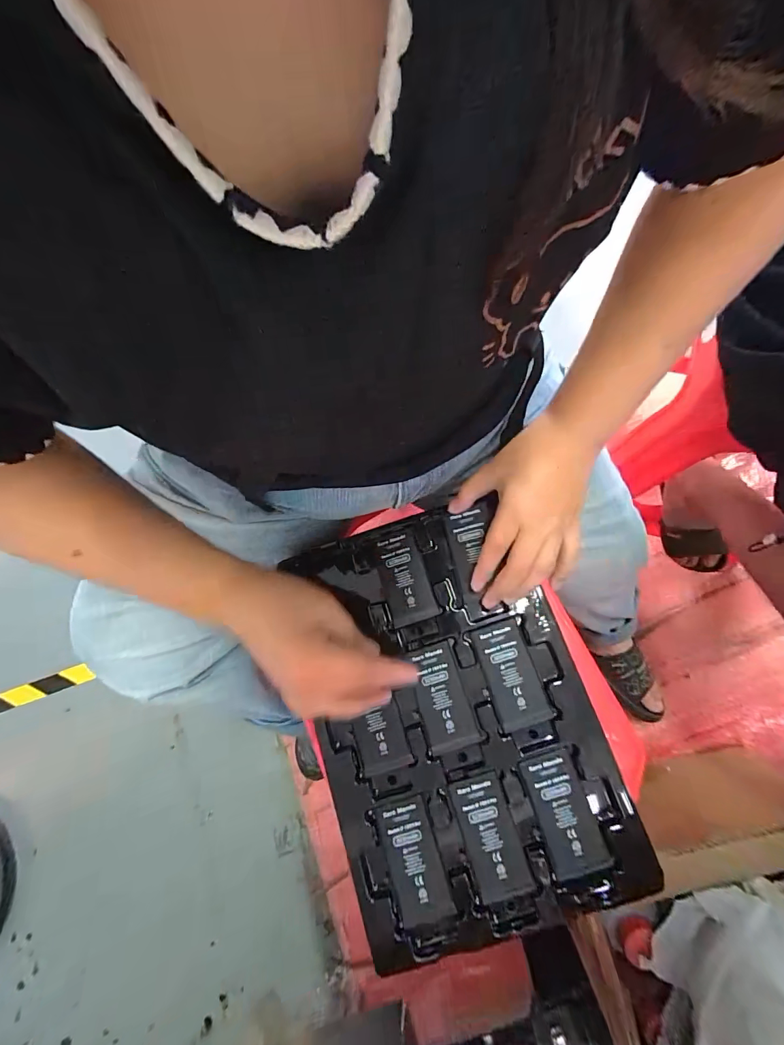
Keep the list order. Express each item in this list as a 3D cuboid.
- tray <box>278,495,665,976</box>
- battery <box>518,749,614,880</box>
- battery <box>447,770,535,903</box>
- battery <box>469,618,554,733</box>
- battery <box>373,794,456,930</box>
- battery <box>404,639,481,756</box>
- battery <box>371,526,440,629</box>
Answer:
[{"bbox_3d":[0.043,0.153,0.345,0.224,0.034,0.320,-19,78,-3],"label":"tray"},{"bbox_3d":[0.133,0.226,0.318,0.040,0.010,0.082,-19,76,3],"label":"battery"},{"bbox_3d":[0.076,0.245,0.321,0.041,0.010,0.082,-18,76,3],"label":"battery"},{"bbox_3d":[0.100,0.128,0.346,0.042,0.004,0.083,-20,75,6],"label":"battery"},{"bbox_3d":[0.016,0.267,0.323,0.042,0.004,0.082,-18,72,0],"label":"battery"},{"bbox_3d":[0.041,0.149,0.350,0.041,0.008,0.083,-19,76,3],"label":"battery"},{"bbox_3d":[0.010,0.050,0.377,0.041,0.007,0.085,-19,76,3],"label":"battery"}]

